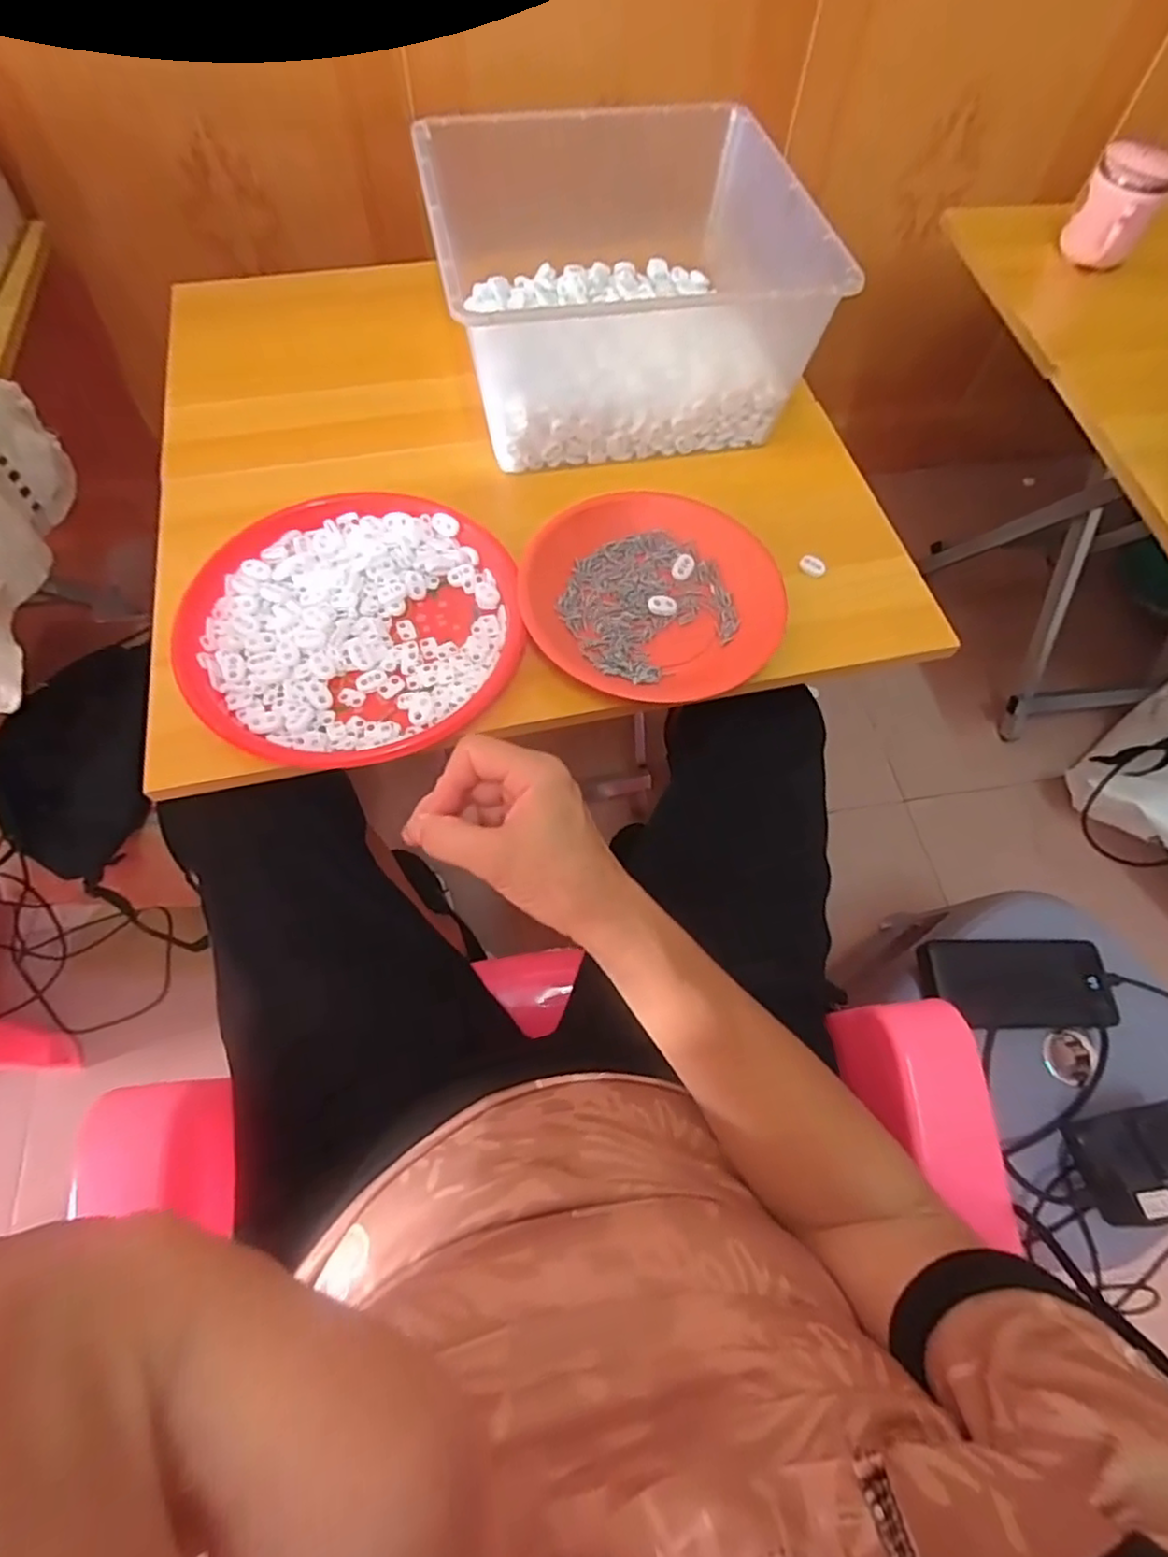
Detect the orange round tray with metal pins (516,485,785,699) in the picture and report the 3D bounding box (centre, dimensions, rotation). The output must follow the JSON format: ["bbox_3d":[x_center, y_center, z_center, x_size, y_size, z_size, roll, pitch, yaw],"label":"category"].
[{"bbox_3d":[0.052,-0.140,0.511,0.191,0.039,0.182,10,65,3],"label":"orange round tray with metal pins"}]

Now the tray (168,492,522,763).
[{"bbox_3d":[-0.174,-0.123,0.503,0.234,0.025,0.239,1,66,-2],"label":"tray"}]

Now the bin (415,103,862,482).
[{"bbox_3d":[0.030,-0.421,0.575,0.282,0.131,0.292,-16,66,-9],"label":"bin"}]

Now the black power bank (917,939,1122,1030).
[{"bbox_3d":[0.390,0.184,0.600,0.163,0.022,0.073,0,65,-2],"label":"black power bank"}]

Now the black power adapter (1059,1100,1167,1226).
[{"bbox_3d":[0.438,0.300,0.531,0.079,0.060,0.075,-11,67,-8],"label":"black power adapter"}]

